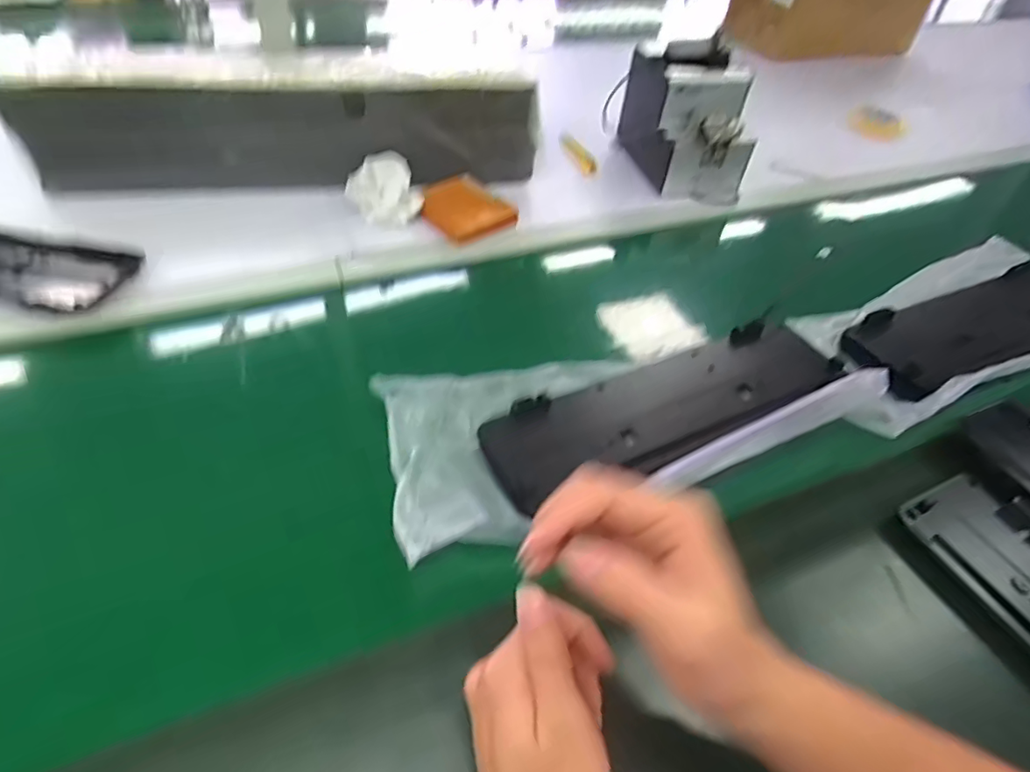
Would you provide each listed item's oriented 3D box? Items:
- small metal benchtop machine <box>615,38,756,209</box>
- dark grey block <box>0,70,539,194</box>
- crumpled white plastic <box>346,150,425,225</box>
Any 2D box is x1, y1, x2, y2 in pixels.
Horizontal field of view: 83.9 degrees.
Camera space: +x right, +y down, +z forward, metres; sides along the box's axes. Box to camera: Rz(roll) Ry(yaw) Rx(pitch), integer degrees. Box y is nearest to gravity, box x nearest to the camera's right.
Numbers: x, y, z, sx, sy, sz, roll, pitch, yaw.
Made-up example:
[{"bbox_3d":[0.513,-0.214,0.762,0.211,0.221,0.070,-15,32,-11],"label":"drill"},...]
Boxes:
[{"bbox_3d":[0.247,-0.383,0.828,0.116,0.161,0.186,-8,47,-13],"label":"small metal benchtop machine"},{"bbox_3d":[-0.267,-0.307,0.709,0.604,0.130,0.057,-5,46,-10],"label":"dark grey block"},{"bbox_3d":[-0.159,-0.248,0.702,0.079,0.075,0.073,-17,49,-20],"label":"crumpled white plastic"}]

